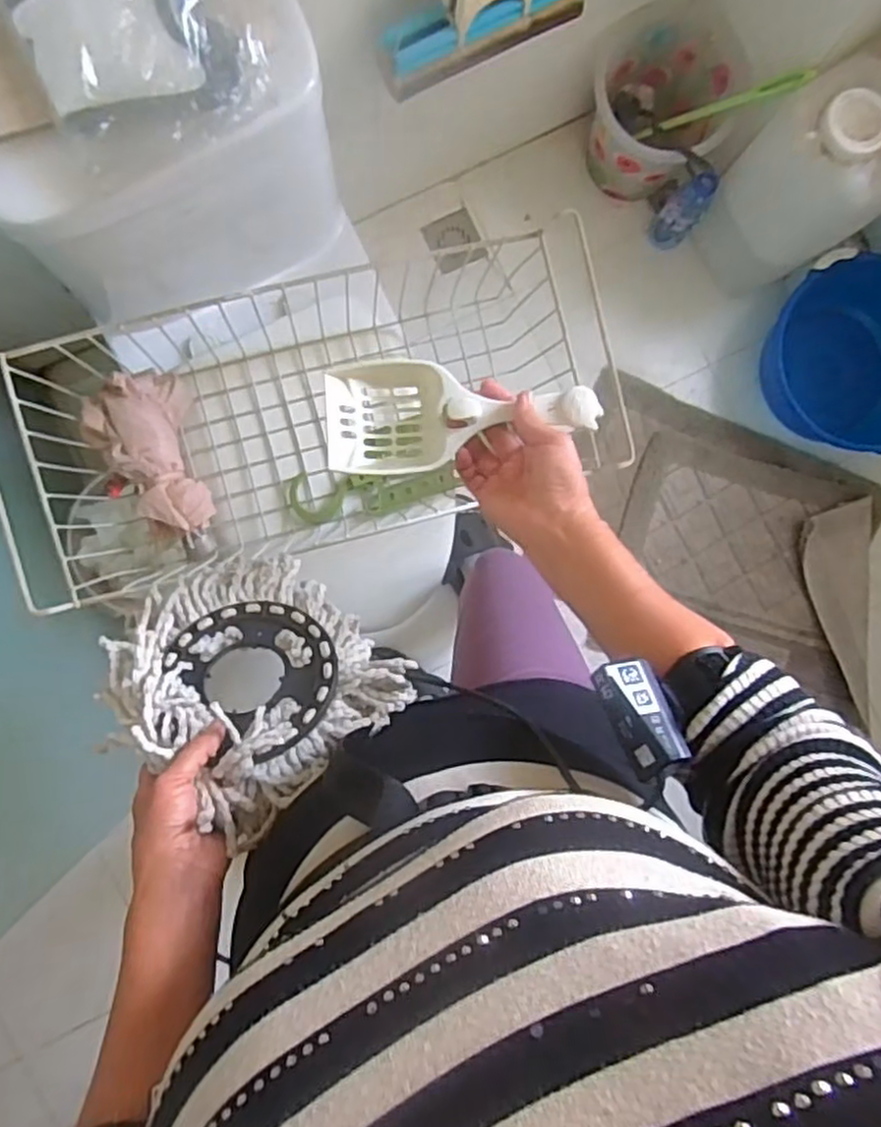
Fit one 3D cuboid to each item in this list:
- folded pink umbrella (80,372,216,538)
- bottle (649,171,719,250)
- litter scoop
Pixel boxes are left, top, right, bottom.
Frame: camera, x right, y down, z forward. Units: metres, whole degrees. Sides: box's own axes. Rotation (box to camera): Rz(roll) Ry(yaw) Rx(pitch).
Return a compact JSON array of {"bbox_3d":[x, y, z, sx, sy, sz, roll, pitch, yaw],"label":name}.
[{"bbox_3d":[-0.359,-0.130,0.881,0.120,0.073,0.200,-13,91,-4],"label":"folded pink umbrella"},{"bbox_3d":[0.440,-0.638,1.292,0.066,0.197,0.048,42,87,-4],"label":"bottle"},{"bbox_3d":[0.017,-0.128,0.608,0.226,0.050,0.093,-1,91,8],"label":"litter scoop"}]

